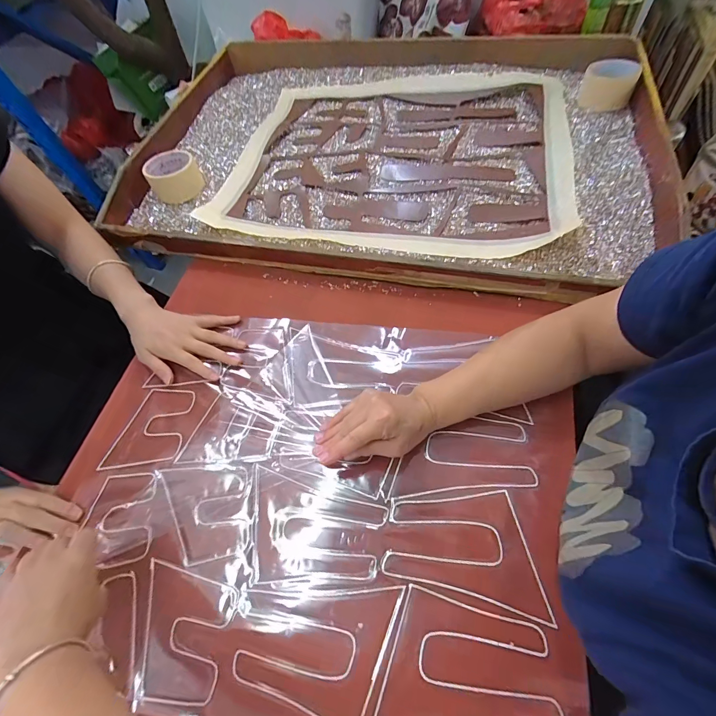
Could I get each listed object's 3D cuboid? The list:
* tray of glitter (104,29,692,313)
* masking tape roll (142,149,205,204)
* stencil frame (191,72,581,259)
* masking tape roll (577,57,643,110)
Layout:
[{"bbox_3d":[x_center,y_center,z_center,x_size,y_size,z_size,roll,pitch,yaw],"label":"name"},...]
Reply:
[{"bbox_3d":[0.041,-0.413,0.660,0.903,0.060,0.616,10,64,9],"label":"tray of glitter"},{"bbox_3d":[-0.342,-0.338,0.662,0.088,0.051,0.089,-2,61,4],"label":"masking tape roll"},{"bbox_3d":[0.069,-0.385,0.656,0.598,0.033,0.475,9,63,9],"label":"stencil frame"},{"bbox_3d":[0.452,-0.493,0.640,0.087,0.054,0.087,-2,62,3],"label":"masking tape roll"}]

